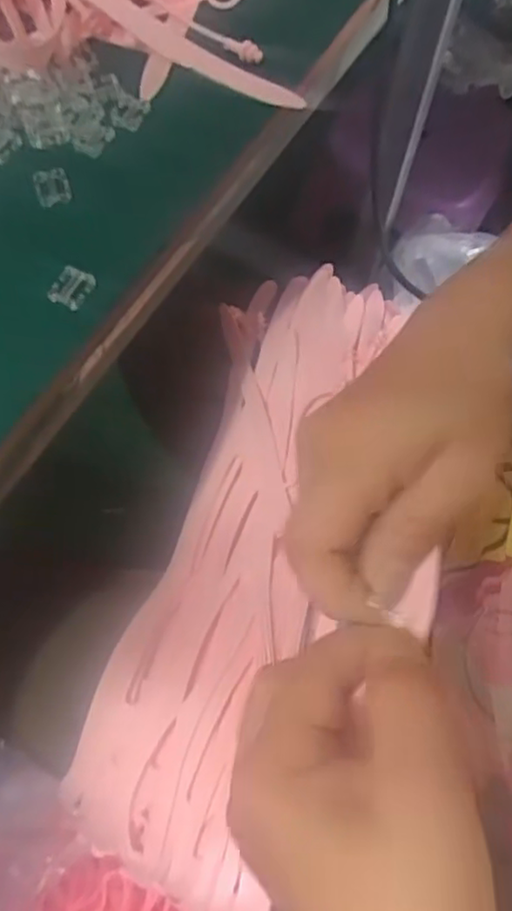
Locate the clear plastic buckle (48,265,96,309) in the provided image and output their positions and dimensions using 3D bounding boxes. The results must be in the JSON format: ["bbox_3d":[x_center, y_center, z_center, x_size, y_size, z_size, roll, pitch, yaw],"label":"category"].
[{"bbox_3d":[-0.085,-0.077,0.308,0.018,0.007,0.019,25,69,8],"label":"clear plastic buckle"}]

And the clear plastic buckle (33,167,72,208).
[{"bbox_3d":[-0.101,-0.133,0.331,0.016,0.004,0.020,-18,69,-9],"label":"clear plastic buckle"}]

